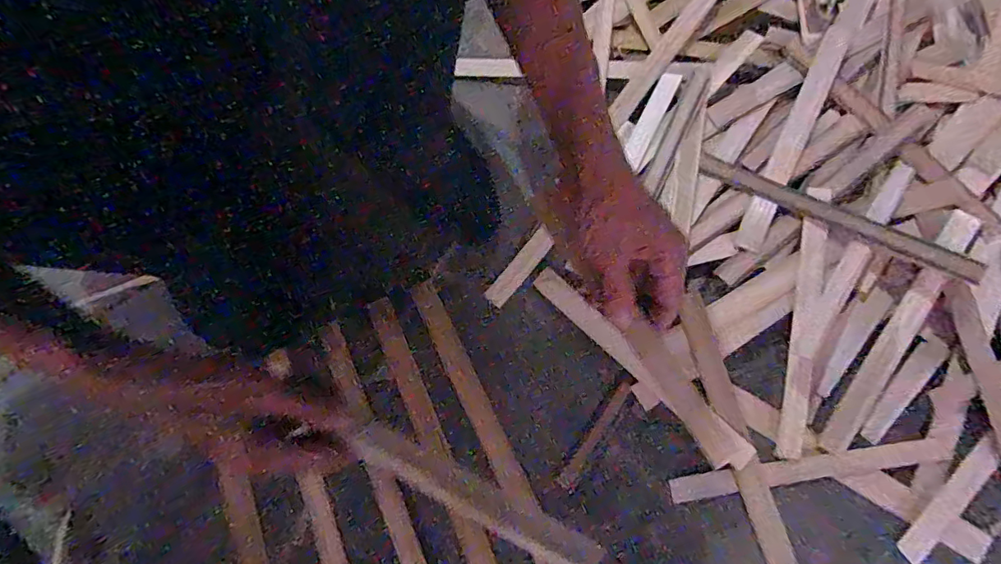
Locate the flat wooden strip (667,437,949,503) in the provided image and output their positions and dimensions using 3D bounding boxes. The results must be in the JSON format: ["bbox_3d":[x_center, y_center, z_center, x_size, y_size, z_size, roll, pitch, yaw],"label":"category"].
[{"bbox_3d":[0.257,0.158,0.419,0.229,0.007,0.021,-9,89,-1],"label":"flat wooden strip"}]

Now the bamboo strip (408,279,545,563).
[{"bbox_3d":[0.001,0.148,0.415,0.022,0.005,0.333,-25,76,-9],"label":"bamboo strip"}]

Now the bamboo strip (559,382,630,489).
[{"bbox_3d":[0.082,0.131,0.426,0.012,0.007,0.101,35,76,8],"label":"bamboo strip"}]

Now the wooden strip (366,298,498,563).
[{"bbox_3d":[-0.041,0.166,0.407,0.021,0.004,0.336,-23,76,-8],"label":"wooden strip"}]

